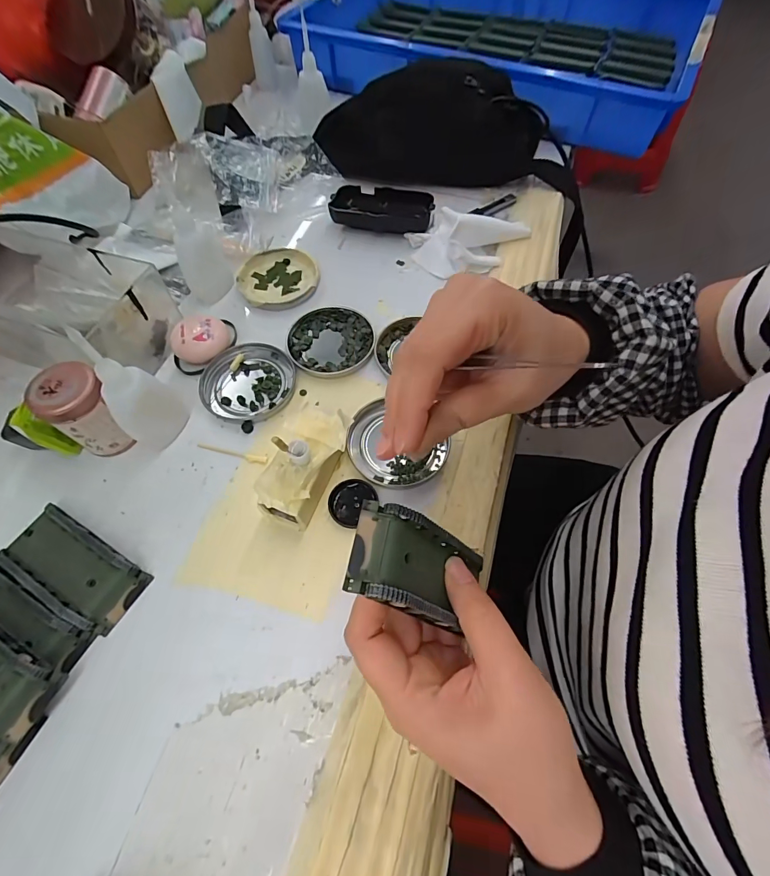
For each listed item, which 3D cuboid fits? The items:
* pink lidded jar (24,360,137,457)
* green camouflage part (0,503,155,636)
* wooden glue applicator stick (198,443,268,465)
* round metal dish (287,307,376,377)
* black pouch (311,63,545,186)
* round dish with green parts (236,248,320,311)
[{"bbox_3d":[-0.219,-0.019,0.298,0.045,0.064,0.042,0,62,-1],"label":"pink lidded jar"},{"bbox_3d":[-0.210,0.085,0.268,0.096,0.018,0.044,29,65,14],"label":"green camouflage part"},{"bbox_3d":[-0.121,0.011,0.316,0.060,0.004,0.007,15,63,7],"label":"wooden glue applicator stick"},{"bbox_3d":[-0.050,-0.089,0.365,0.077,0.008,0.077,0,62,-1],"label":"round metal dish"},{"bbox_3d":[0.054,-0.373,0.469,0.248,0.086,0.099,5,62,4],"label":"black pouch"},{"bbox_3d":[-0.108,-0.163,0.407,0.079,0.012,0.077,0,62,-1],"label":"round dish with green parts"}]

